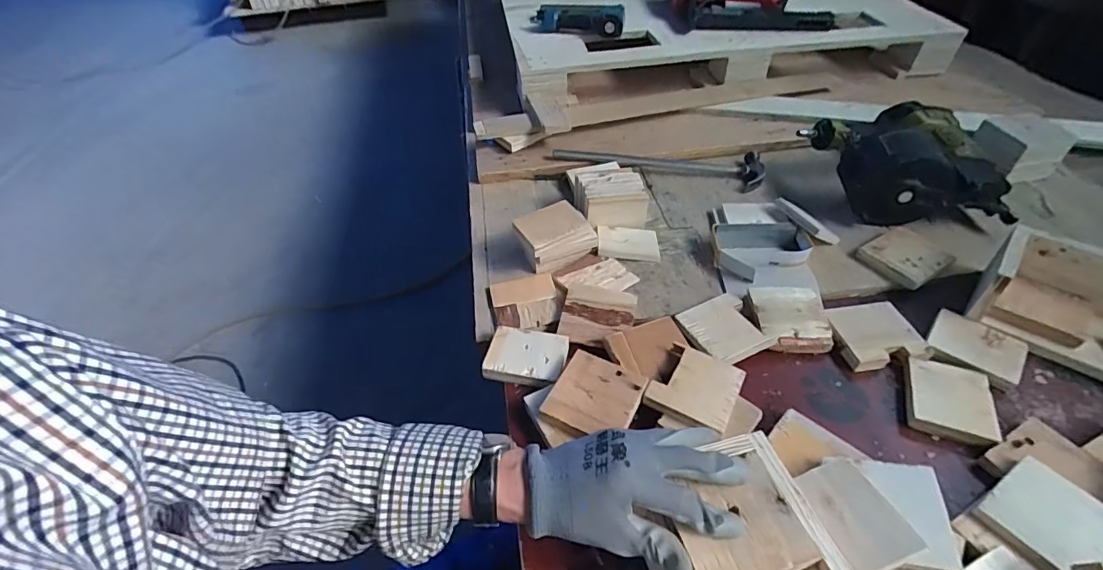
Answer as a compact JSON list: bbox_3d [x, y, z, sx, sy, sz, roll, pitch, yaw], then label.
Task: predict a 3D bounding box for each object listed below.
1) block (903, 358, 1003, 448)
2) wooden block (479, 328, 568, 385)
[{"bbox_3d":[0.426,0.123,0.535,0.075,0.017,0.087,16,48,19],"label":"block"},{"bbox_3d":[-0.029,0.082,0.592,0.090,0.014,0.072,7,46,11],"label":"wooden block"}]

